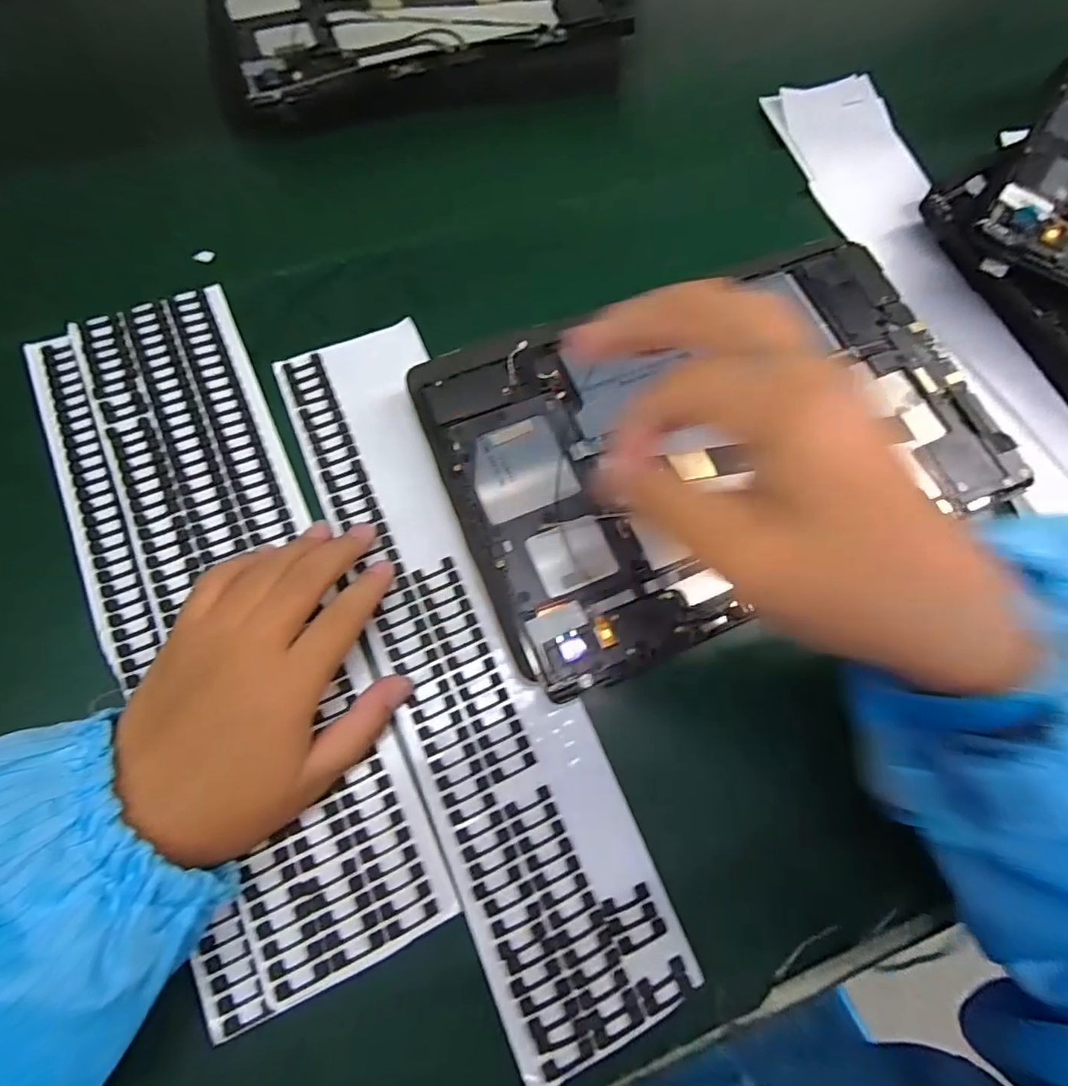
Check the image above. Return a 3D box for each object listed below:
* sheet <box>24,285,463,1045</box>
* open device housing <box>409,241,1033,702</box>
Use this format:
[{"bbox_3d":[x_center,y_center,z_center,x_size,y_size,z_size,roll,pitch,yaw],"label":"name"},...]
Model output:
[{"bbox_3d":[-0.136,0.022,0.239,0.093,0.009,0.309,-24,77,-10],"label":"sheet"},{"bbox_3d":[0.084,-0.048,0.247,0.243,0.012,0.155,-20,76,-7],"label":"open device housing"}]

